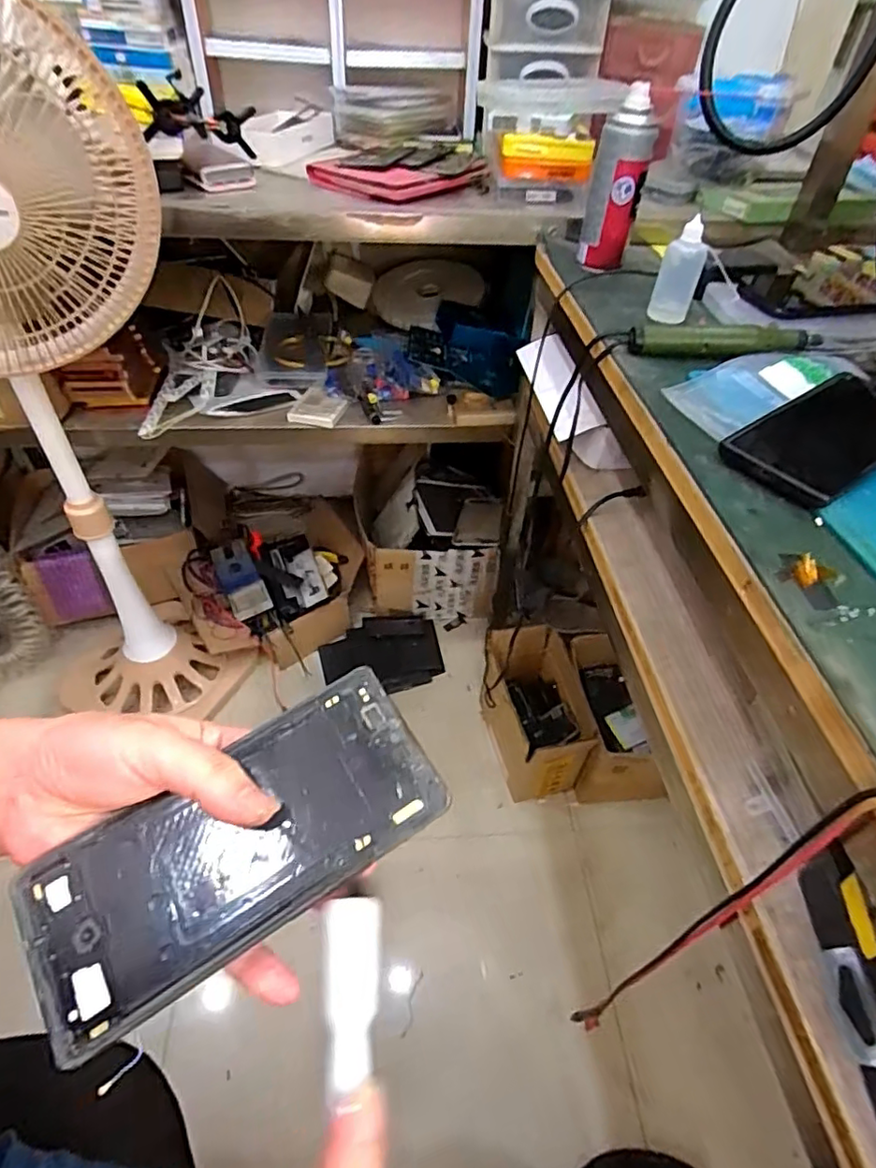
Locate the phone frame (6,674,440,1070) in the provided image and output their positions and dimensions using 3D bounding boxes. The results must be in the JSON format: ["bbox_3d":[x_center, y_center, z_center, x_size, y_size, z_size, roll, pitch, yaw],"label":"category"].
[{"bbox_3d":[-0.081,0.104,0.237,0.161,0.008,0.072,-31,67,-14],"label":"phone frame"}]

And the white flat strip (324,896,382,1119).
[{"bbox_3d":[-0.029,0.139,0.199,0.019,0.006,0.061,1,84,-2],"label":"white flat strip"}]

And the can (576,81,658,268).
[{"bbox_3d":[0.179,-0.397,0.587,0.050,0.148,0.043,10,46,6],"label":"can"}]

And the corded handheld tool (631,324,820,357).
[{"bbox_3d":[0.241,-0.201,0.490,0.155,0.024,0.017,1,45,-2],"label":"corded handheld tool"}]

